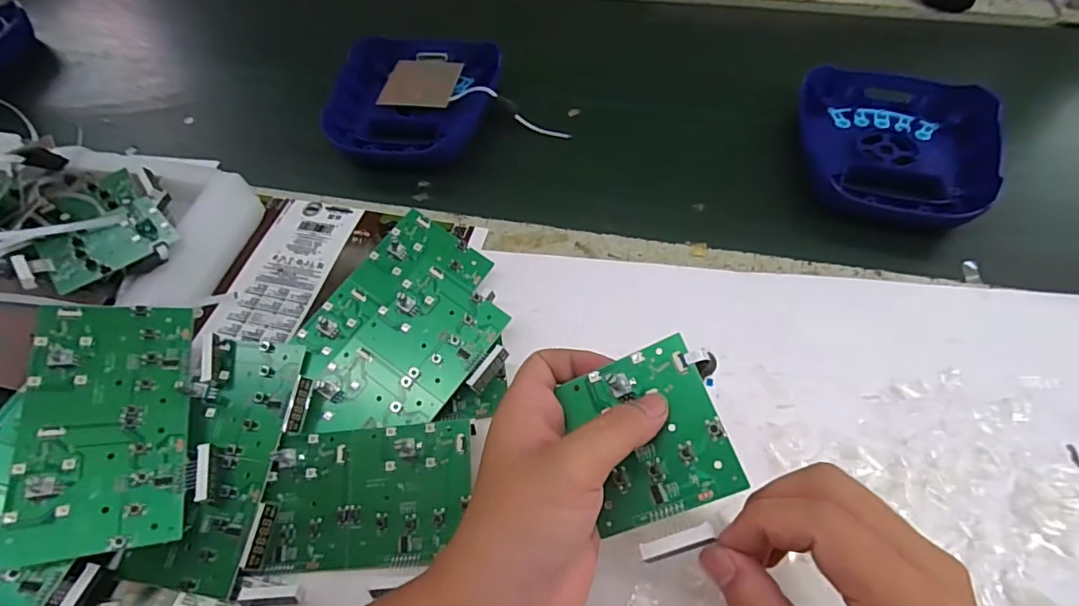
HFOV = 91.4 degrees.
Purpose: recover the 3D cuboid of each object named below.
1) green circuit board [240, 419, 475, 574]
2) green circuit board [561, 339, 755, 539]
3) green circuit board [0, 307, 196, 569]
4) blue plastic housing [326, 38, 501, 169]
[{"bbox_3d":[-0.103,0.113,0.311,0.123,0.018,0.079,-5,70,3],"label":"green circuit board"},{"bbox_3d":[0.052,0.063,0.260,0.071,0.008,0.077,-26,62,15],"label":"green circuit board"},{"bbox_3d":[-0.258,0.071,0.318,0.079,0.011,0.146,3,62,-33],"label":"green circuit board"},{"bbox_3d":[-0.128,-0.217,0.543,0.165,0.031,0.194,3,57,5],"label":"blue plastic housing"}]

